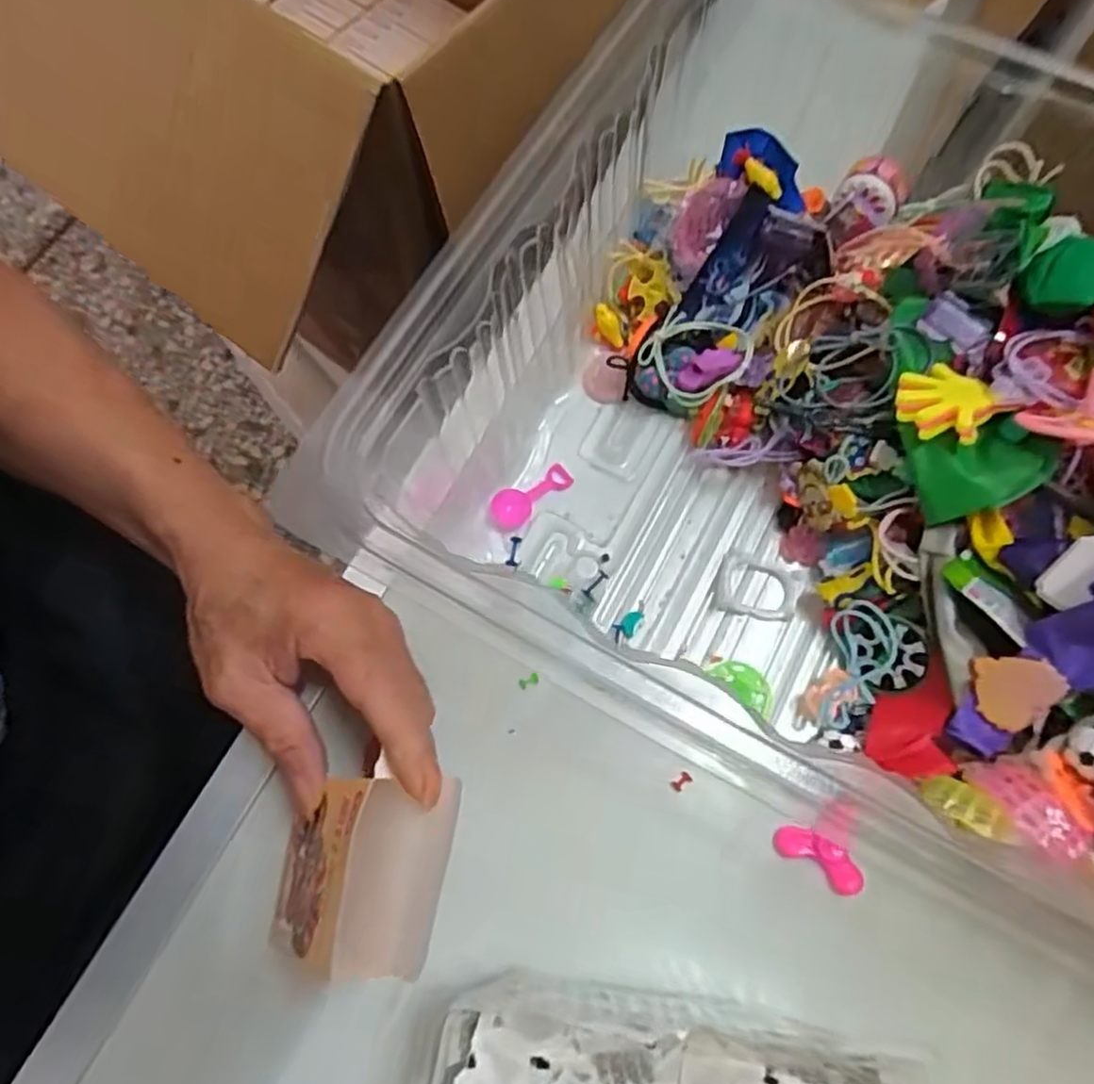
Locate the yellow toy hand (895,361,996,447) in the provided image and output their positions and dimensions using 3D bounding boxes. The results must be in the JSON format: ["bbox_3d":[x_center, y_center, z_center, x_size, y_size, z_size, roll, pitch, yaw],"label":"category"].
[{"bbox_3d":[0.178,-0.064,0.320,0.039,0.008,0.042,10,64,22],"label":"yellow toy hand"}]

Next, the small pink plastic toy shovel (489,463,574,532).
[{"bbox_3d":[-0.008,-0.024,0.387,0.050,0.008,0.019,-31,74,-10],"label":"small pink plastic toy shovel"}]

